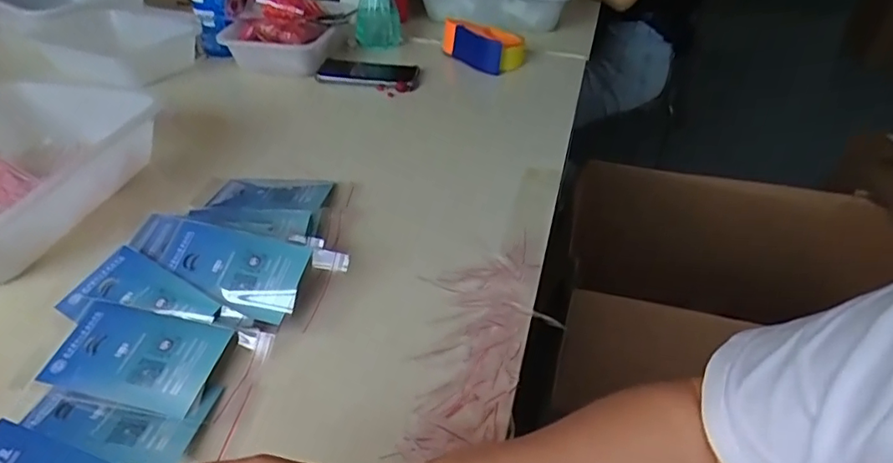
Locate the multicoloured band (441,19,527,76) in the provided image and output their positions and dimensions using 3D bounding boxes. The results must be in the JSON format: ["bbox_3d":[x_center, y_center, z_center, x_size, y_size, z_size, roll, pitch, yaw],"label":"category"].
[{"bbox_3d":[0.052,-0.328,0.963,0.157,0.065,0.067,29,45,30],"label":"multicoloured band"}]

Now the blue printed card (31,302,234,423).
[{"bbox_3d":[-0.256,0.100,0.458,0.138,0.012,0.080,10,39,10],"label":"blue printed card"}]

